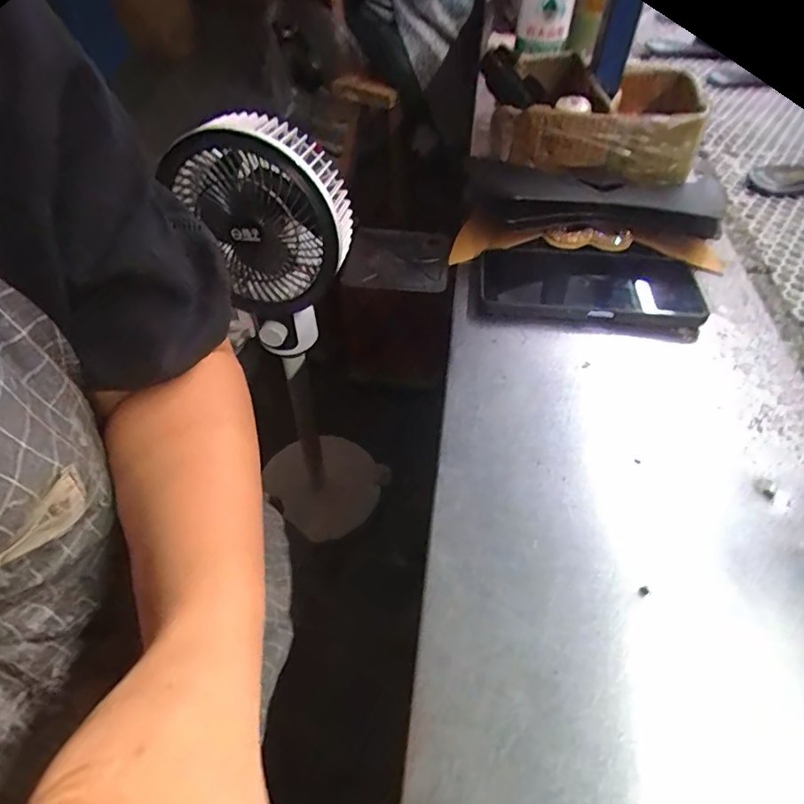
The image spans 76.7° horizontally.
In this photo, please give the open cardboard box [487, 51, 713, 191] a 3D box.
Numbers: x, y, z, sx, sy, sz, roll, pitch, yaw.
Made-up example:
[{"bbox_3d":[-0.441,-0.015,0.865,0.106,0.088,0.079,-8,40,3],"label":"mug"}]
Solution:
[{"bbox_3d":[0.170,-0.249,0.453,0.166,0.062,0.140,20,50,13],"label":"open cardboard box"}]

